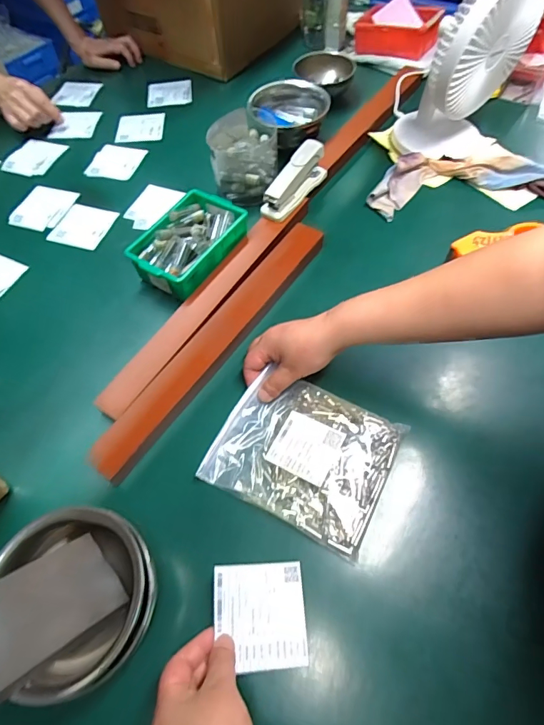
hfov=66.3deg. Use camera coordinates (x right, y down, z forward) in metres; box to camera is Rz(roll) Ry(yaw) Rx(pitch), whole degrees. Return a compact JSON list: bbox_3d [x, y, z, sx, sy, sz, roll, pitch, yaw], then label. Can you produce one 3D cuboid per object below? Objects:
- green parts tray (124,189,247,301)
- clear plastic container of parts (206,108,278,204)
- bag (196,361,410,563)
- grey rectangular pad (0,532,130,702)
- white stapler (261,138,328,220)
[{"bbox_3d":[-0.111,-0.154,0.559,0.100,0.057,0.145,33,66,20],"label":"green parts tray"},{"bbox_3d":[-0.042,-0.308,0.627,0.100,0.078,0.102,-1,59,2],"label":"clear plastic container of parts"},{"bbox_3d":[0.032,0.089,0.426,0.167,0.017,0.139,23,63,16],"label":"bag"},{"bbox_3d":[-0.166,0.180,0.311,0.070,0.006,0.099,40,29,24],"label":"grey rectangular pad"},{"bbox_3d":[0.033,-0.255,0.582,0.035,0.062,0.122,31,66,19],"label":"white stapler"}]

